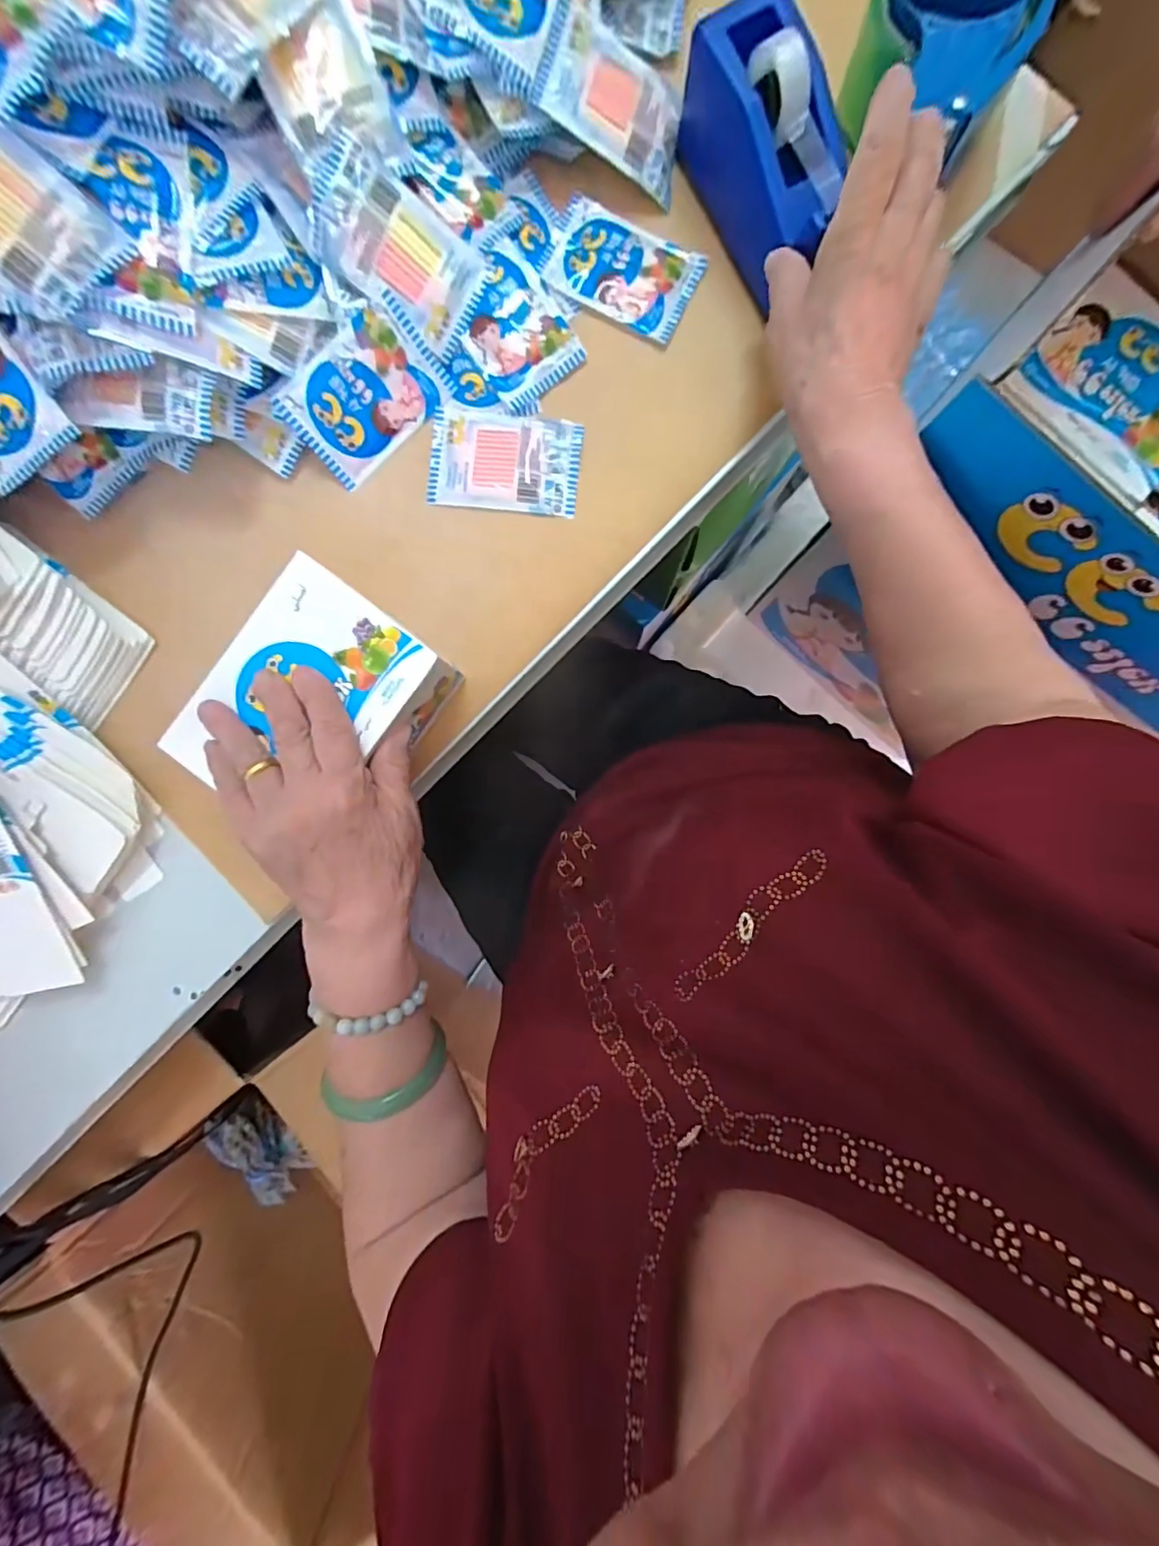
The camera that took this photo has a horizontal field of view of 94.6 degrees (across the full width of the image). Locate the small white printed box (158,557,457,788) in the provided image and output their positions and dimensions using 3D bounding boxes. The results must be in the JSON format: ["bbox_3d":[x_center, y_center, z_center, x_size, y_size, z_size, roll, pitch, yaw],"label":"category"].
[{"bbox_3d":[-0.161,-0.043,0.332,0.104,0.054,0.137,38,91,2],"label":"small white printed box"}]

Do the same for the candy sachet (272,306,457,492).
[{"bbox_3d":[-0.145,-0.255,0.362,0.101,0.010,0.068,-45,122,4],"label":"candy sachet"}]

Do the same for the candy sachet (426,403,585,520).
[{"bbox_3d":[-0.052,-0.217,0.376,0.104,0.011,0.068,8,90,2],"label":"candy sachet"}]

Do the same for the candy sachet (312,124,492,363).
[{"bbox_3d":[-0.114,-0.330,0.338,0.101,0.006,0.065,27,96,-27],"label":"candy sachet"}]

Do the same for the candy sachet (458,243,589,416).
[{"bbox_3d":[-0.044,-0.300,0.362,0.065,0.013,0.080,-40,89,2],"label":"candy sachet"}]

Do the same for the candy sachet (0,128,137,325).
[{"bbox_3d":[-0.302,-0.295,0.279,0.098,0.010,0.062,37,92,-18],"label":"candy sachet"}]

